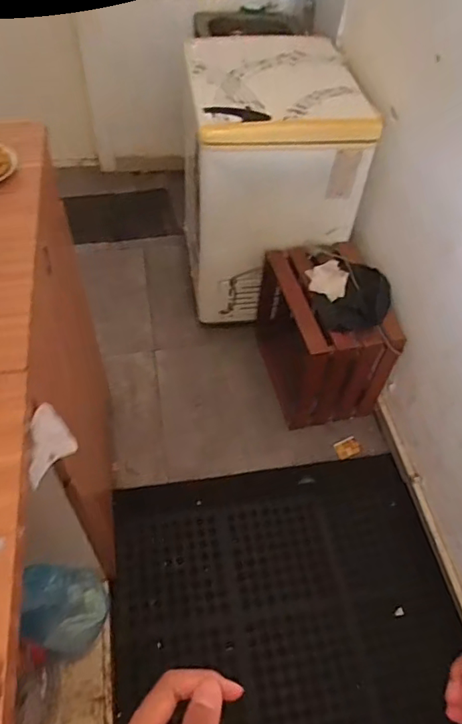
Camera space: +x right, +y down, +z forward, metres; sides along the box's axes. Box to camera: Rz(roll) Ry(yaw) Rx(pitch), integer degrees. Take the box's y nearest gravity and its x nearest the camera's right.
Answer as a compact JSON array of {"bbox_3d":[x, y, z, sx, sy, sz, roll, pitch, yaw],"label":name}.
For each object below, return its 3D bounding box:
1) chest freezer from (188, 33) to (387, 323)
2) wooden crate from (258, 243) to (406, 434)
[{"bbox_3d":[0.120,-0.662,1.875,0.543,0.739,0.626,-5,53,-8],"label":"chest freezer"},{"bbox_3d":[0.306,-0.103,1.758,0.311,0.416,0.498,-10,54,-13],"label":"wooden crate"}]

